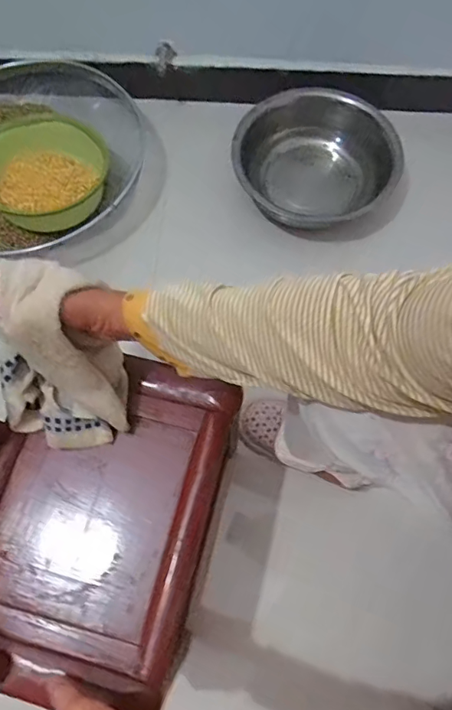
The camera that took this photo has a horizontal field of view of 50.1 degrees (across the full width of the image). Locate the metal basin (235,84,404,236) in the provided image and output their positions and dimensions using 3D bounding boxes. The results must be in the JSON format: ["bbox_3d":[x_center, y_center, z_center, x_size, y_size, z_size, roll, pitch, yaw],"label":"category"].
[{"bbox_3d":[0.181,-0.413,1.011,0.311,0.128,0.306,0,70,1],"label":"metal basin"}]

